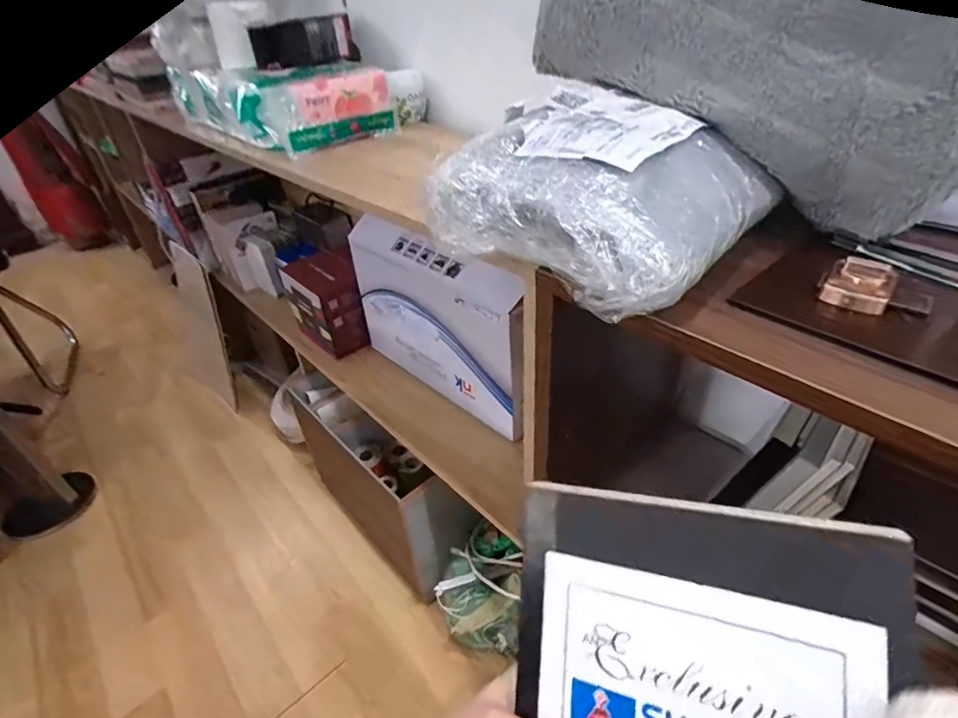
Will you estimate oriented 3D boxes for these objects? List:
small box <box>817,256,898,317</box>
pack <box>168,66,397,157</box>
[{"bbox_3d":[0.255,-0.050,0.328,0.039,0.023,0.031,27,48,34],"label":"small box"},{"bbox_3d":[-0.303,-0.432,0.829,0.252,0.092,0.201,23,46,31],"label":"pack"}]

